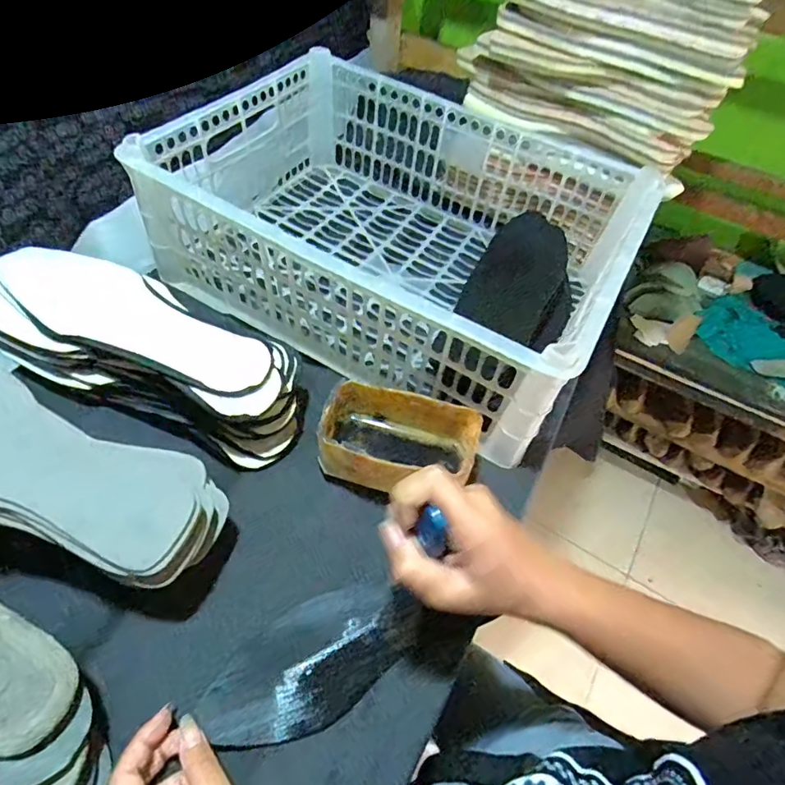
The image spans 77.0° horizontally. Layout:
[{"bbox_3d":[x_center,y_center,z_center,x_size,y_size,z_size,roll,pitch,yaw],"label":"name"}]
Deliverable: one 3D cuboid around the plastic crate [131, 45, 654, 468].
[{"bbox_3d":[0.015,-0.182,0.532,0.425,0.148,0.331,27,56,14],"label":"plastic crate"}]

